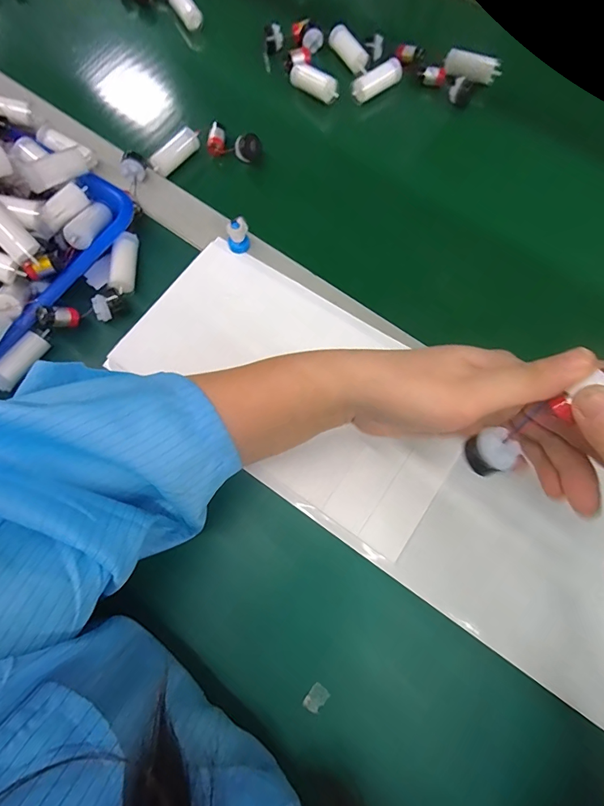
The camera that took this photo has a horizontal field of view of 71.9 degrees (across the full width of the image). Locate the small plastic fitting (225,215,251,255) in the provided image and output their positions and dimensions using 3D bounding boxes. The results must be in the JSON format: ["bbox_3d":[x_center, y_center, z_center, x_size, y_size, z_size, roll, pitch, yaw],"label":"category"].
[{"bbox_3d":[-0.055,-0.143,0.357,0.018,0.026,0.014,-12,68,-5],"label":"small plastic fitting"}]

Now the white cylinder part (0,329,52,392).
[{"bbox_3d":[-0.216,-0.035,0.321,0.014,0.014,0.056,27,70,10],"label":"white cylinder part"}]

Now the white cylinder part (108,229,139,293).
[{"bbox_3d":[-0.151,-0.122,0.357,0.016,0.021,0.061,-1,68,-1],"label":"white cylinder part"}]

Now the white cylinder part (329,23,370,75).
[{"bbox_3d":[0.050,-0.370,0.438,0.050,0.016,0.019,44,72,-12],"label":"white cylinder part"}]

